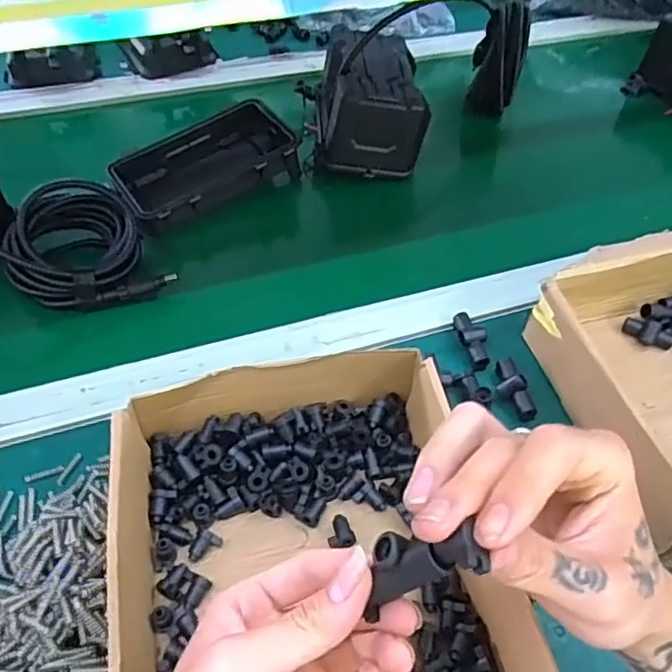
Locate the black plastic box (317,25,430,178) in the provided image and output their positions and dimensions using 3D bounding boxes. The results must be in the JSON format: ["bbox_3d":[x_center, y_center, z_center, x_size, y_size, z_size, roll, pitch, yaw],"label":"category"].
[{"bbox_3d":[0.037,-0.256,0.645,0.104,0.068,0.159,1,52,-2],"label":"black plastic box"}]

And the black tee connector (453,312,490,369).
[{"bbox_3d":[0.110,0.001,0.491,0.019,0.013,0.052,-13,53,-12],"label":"black tee connector"}]

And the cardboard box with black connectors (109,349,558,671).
[{"bbox_3d":[-0.017,0.127,0.345,0.199,0.066,0.246,-9,52,-9],"label":"cardboard box with black connectors"}]

